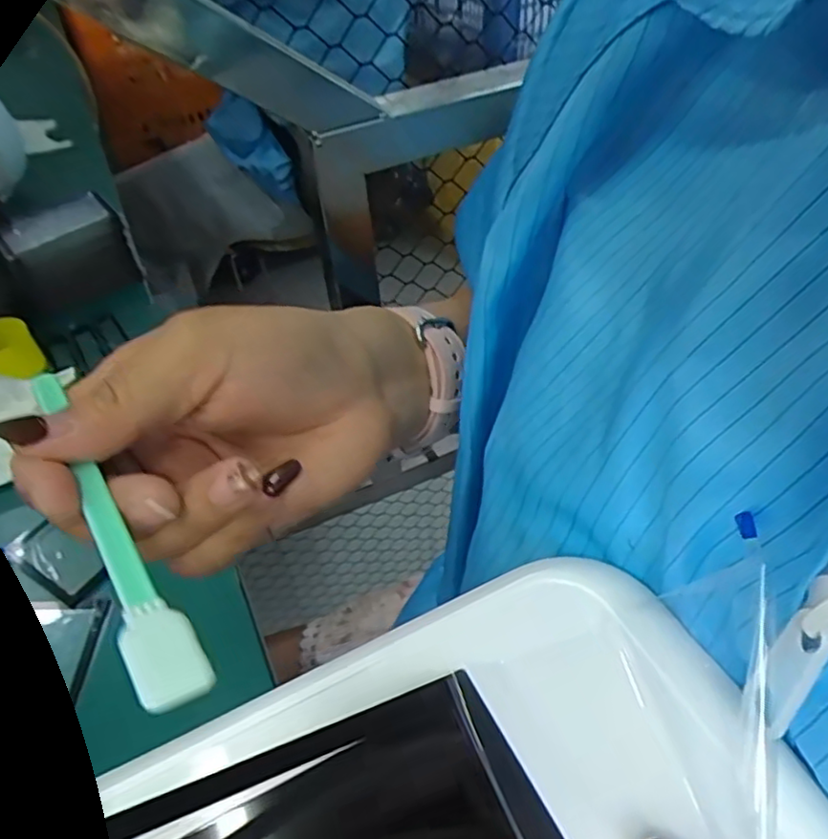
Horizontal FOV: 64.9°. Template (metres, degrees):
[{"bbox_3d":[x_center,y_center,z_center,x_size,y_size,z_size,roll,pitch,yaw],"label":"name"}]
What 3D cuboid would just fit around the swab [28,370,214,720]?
[{"bbox_3d":[-0.080,0.023,0.168,0.015,0.005,0.119,-27,50,-21],"label":"swab"}]

